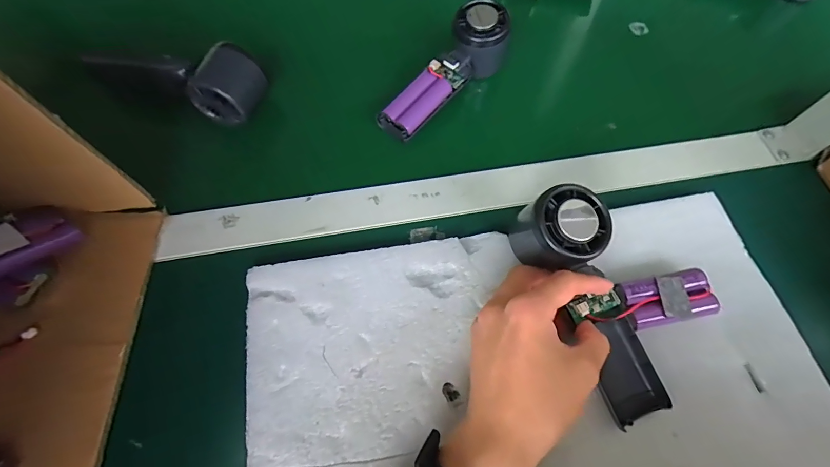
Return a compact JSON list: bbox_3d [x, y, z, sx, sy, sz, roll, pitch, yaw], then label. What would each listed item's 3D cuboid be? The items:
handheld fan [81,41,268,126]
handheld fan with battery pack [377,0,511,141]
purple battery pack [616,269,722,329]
[{"bbox_3d":[-0.218,-0.147,0.356,0.152,0.058,0.045,13,64,5],"label":"handheld fan"},{"bbox_3d":[0.032,-0.156,0.385,0.050,0.051,0.161,41,84,16],"label":"handheld fan with battery pack"},{"bbox_3d":[0.186,0.050,0.289,0.069,0.020,0.034,-10,65,-6],"label":"purple battery pack"}]

